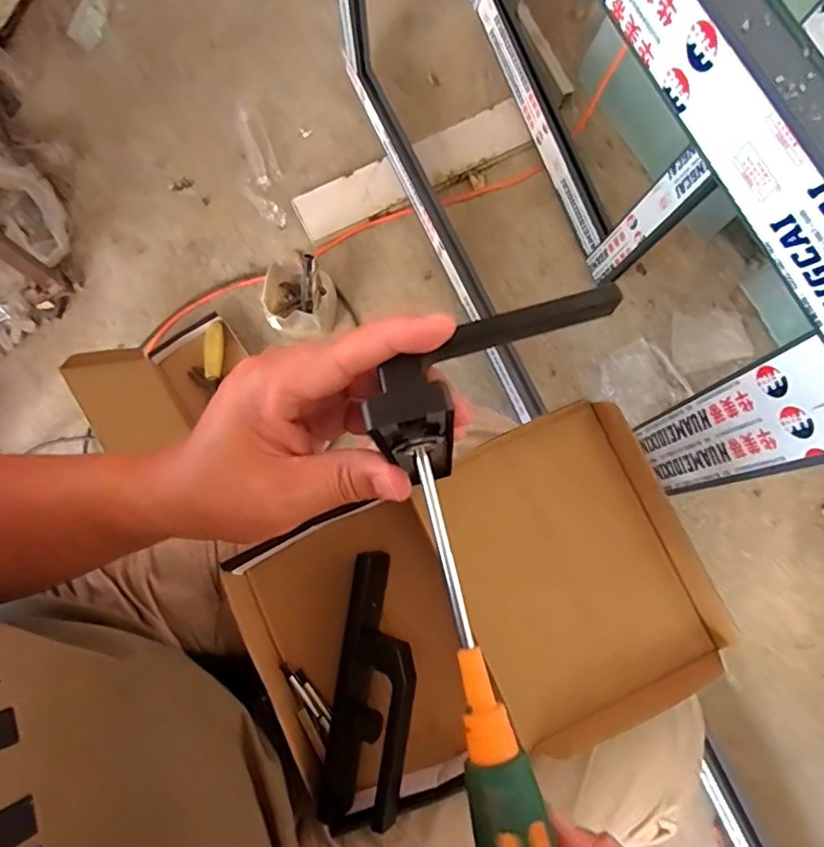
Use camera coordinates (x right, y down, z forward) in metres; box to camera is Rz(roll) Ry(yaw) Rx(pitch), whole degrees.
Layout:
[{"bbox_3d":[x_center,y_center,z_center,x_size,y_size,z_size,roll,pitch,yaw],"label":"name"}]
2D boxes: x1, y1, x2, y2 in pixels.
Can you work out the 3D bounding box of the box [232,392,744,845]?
[{"bbox_3d":[0.037,0.133,0.383,0.304,0.075,0.194,-24,77,-4],"label":"box"}]

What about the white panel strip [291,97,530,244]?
[{"bbox_3d":[0.003,-0.493,1.048,0.472,0.021,0.100,-27,77,-5],"label":"white panel strip"}]

